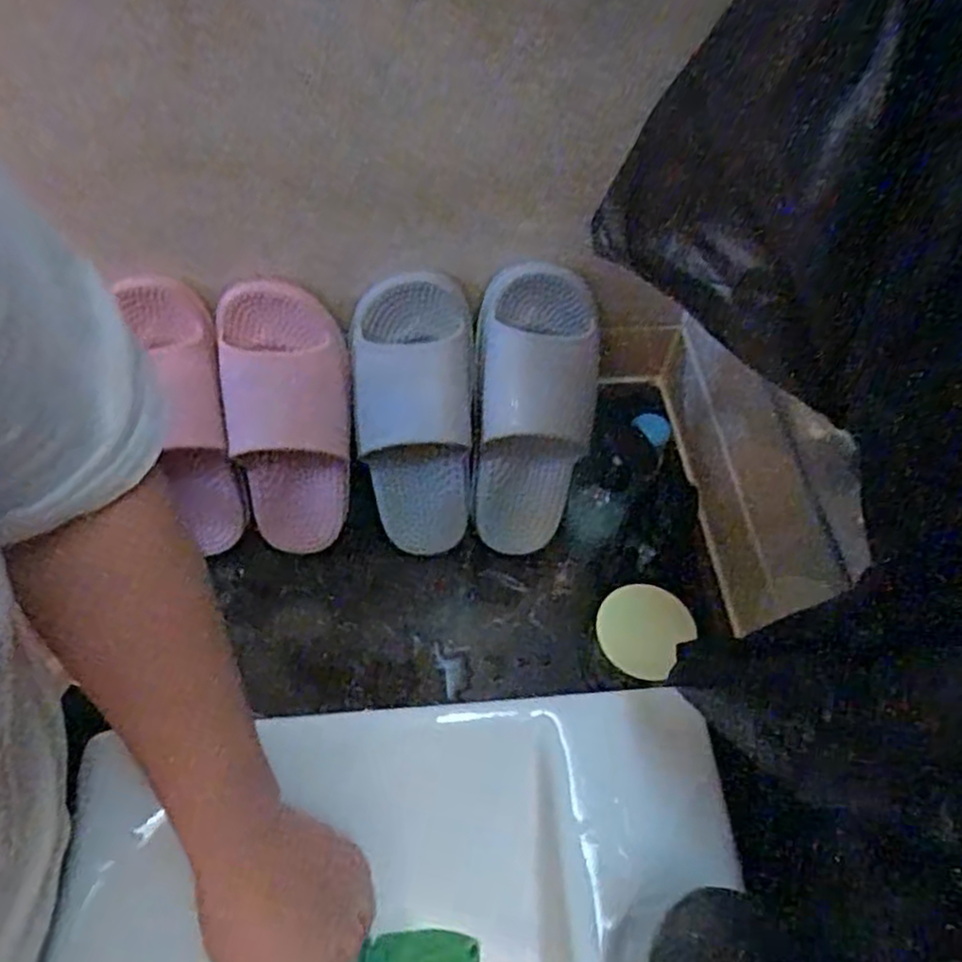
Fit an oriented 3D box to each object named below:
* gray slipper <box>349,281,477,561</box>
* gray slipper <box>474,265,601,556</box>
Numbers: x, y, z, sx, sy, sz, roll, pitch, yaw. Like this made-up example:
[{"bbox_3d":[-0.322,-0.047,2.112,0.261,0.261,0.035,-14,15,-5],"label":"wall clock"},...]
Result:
[{"bbox_3d":[-0.058,-0.042,0.653,0.095,0.255,0.065,-4,28,-6],"label":"gray slipper"},{"bbox_3d":[0.051,-0.051,0.672,0.113,0.272,0.068,3,26,-2],"label":"gray slipper"}]

